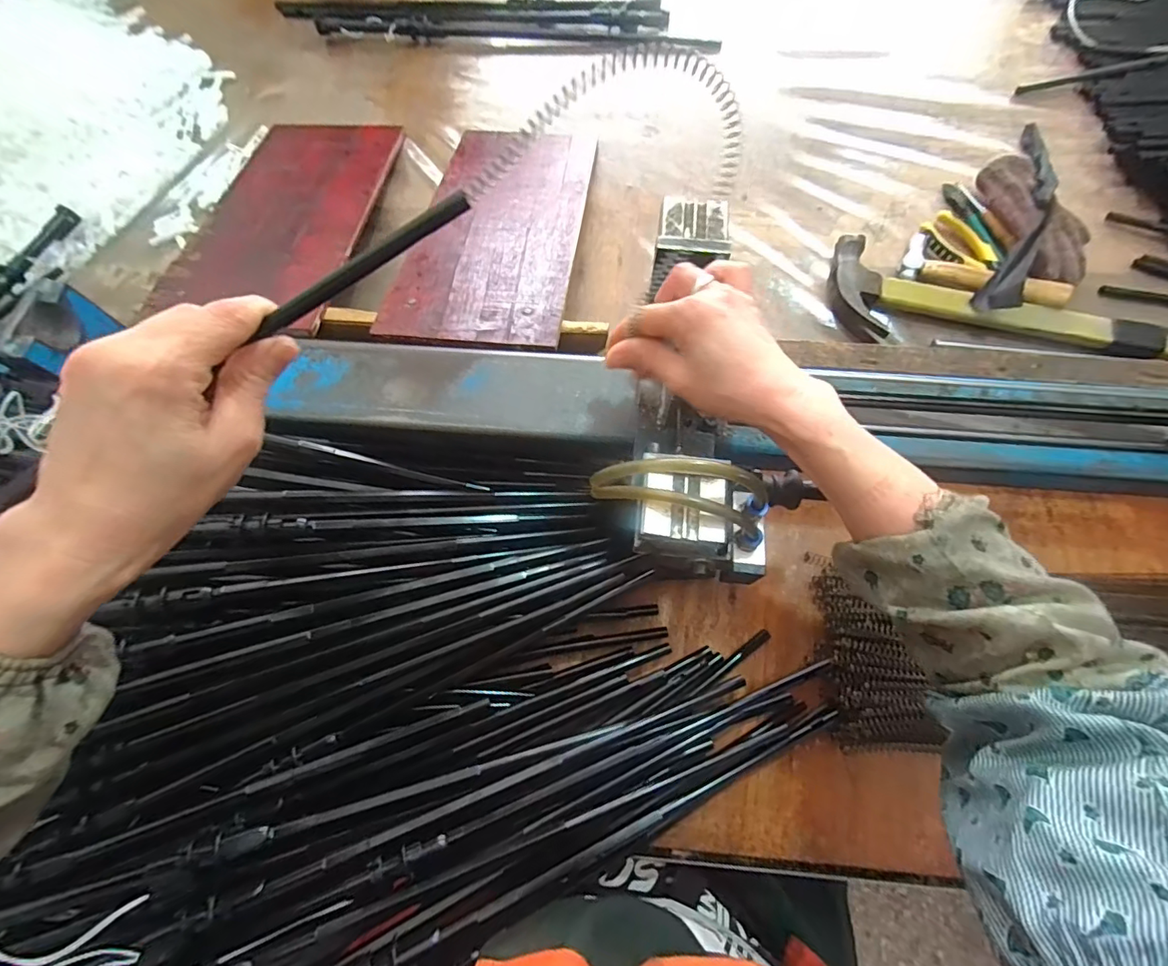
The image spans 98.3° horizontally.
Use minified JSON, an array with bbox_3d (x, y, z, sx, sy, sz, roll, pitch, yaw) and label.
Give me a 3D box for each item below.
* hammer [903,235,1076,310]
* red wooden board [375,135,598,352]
[{"bbox_3d":[0.415,-0.220,0.523,0.148,0.030,0.053,26,74,10],"label":"hammer"},{"bbox_3d":[-0.086,-0.282,0.542,0.167,0.008,0.368,5,58,4],"label":"red wooden board"}]

